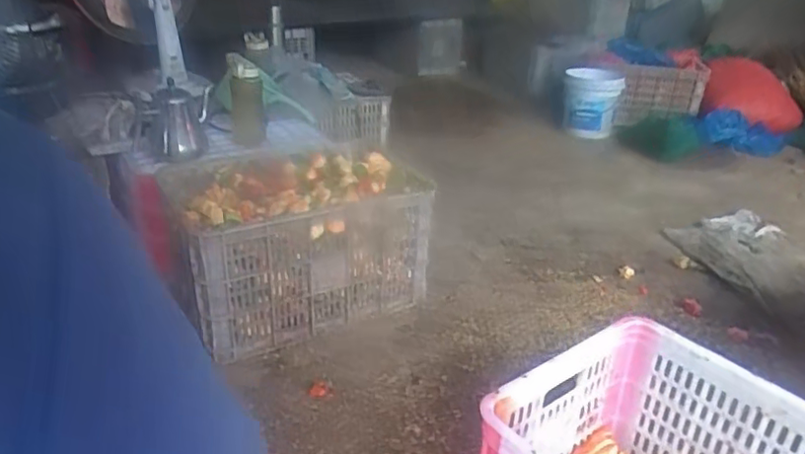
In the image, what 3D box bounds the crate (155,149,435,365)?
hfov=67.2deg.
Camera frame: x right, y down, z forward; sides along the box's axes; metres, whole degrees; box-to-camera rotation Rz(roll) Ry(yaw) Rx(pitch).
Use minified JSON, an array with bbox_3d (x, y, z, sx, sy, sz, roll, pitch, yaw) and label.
[{"bbox_3d":[-0.230,0.016,1.419,0.481,0.328,0.411,-11,31,-25],"label":"crate"}]

